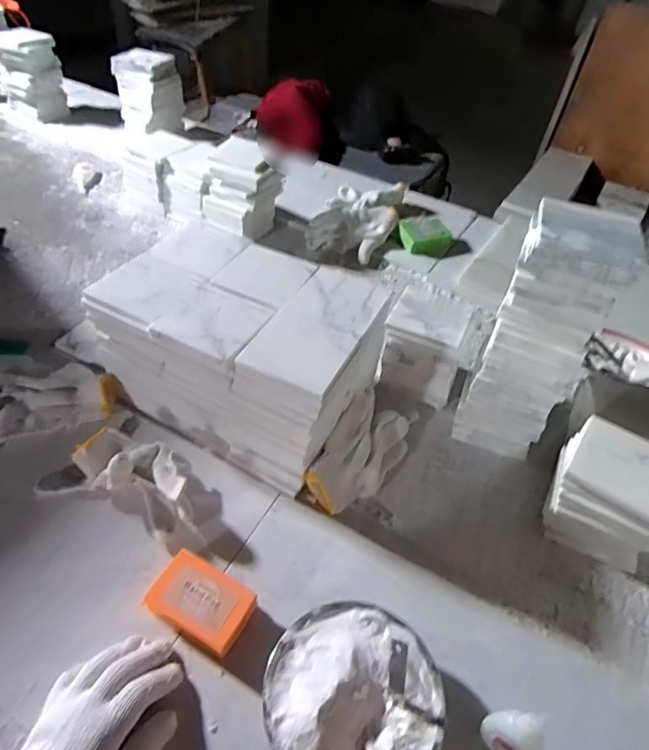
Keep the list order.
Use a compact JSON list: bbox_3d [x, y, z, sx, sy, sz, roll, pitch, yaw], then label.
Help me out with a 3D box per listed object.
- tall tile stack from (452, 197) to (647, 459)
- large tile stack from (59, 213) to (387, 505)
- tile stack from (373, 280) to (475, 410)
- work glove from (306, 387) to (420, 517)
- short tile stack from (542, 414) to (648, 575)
[{"bbox_3d":[0.255,-0.039,0.609,0.116,0.298,0.114,26,49,15],"label":"tall tile stack"},{"bbox_3d":[-0.101,-0.034,0.646,0.302,0.173,0.217,25,49,14],"label":"large tile stack"},{"bbox_3d":[0.146,-0.042,0.722,0.107,0.117,0.107,21,48,10],"label":"tile stack"},{"bbox_3d":[0.051,0.093,0.639,0.096,0.030,0.186,47,54,-7],"label":"work glove"},{"bbox_3d":[0.325,0.139,0.580,0.120,0.111,0.105,32,51,20],"label":"short tile stack"}]

